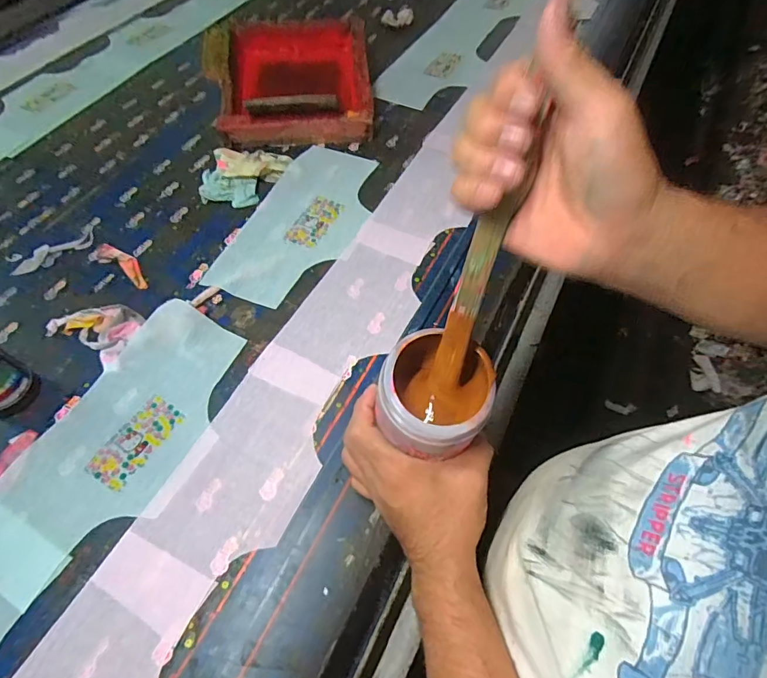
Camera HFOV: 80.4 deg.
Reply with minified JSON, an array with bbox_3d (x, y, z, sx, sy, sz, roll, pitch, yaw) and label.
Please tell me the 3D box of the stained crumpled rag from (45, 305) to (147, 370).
[{"bbox_3d":[-0.360,-0.013,0.559,0.113,0.020,0.075,15,59,11],"label":"stained crumpled rag"}]

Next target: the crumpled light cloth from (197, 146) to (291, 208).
[{"bbox_3d":[-0.215,-0.250,0.700,0.121,0.034,0.096,6,57,6],"label":"crumpled light cloth"}]

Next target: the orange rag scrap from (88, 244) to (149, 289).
[{"bbox_3d":[-0.357,-0.103,0.623,0.114,0.005,0.034,27,62,18],"label":"orange rag scrap"}]

